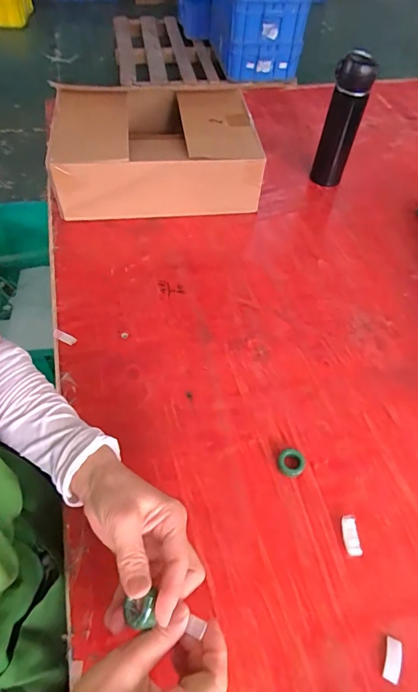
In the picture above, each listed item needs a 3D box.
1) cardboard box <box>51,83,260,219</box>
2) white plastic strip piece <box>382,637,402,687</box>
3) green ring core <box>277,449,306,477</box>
[{"bbox_3d":[-0.095,-0.343,0.757,0.333,0.123,0.221,-6,55,-8],"label":"cardboard box"},{"bbox_3d":[0.171,0.292,0.395,0.015,0.004,0.034,21,56,11],"label":"white plastic strip piece"},{"bbox_3d":[0.096,0.136,0.496,0.031,0.011,0.030,2,54,-3],"label":"green ring core"}]

